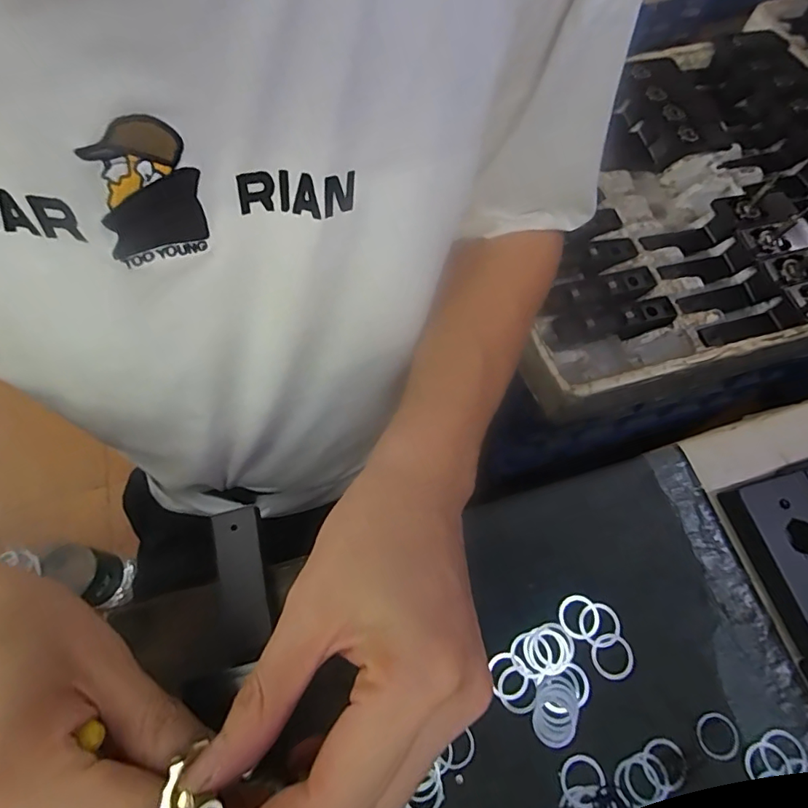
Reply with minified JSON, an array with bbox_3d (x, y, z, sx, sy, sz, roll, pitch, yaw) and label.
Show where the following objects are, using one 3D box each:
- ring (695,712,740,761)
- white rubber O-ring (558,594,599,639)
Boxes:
[{"bbox_3d":[0.185,0.195,0.292,0.025,0.004,0.024,0,68,1],"label":"ring"},{"bbox_3d":[0.111,0.135,0.317,0.025,0.004,0.026,0,68,1],"label":"white rubber O-ring"}]

